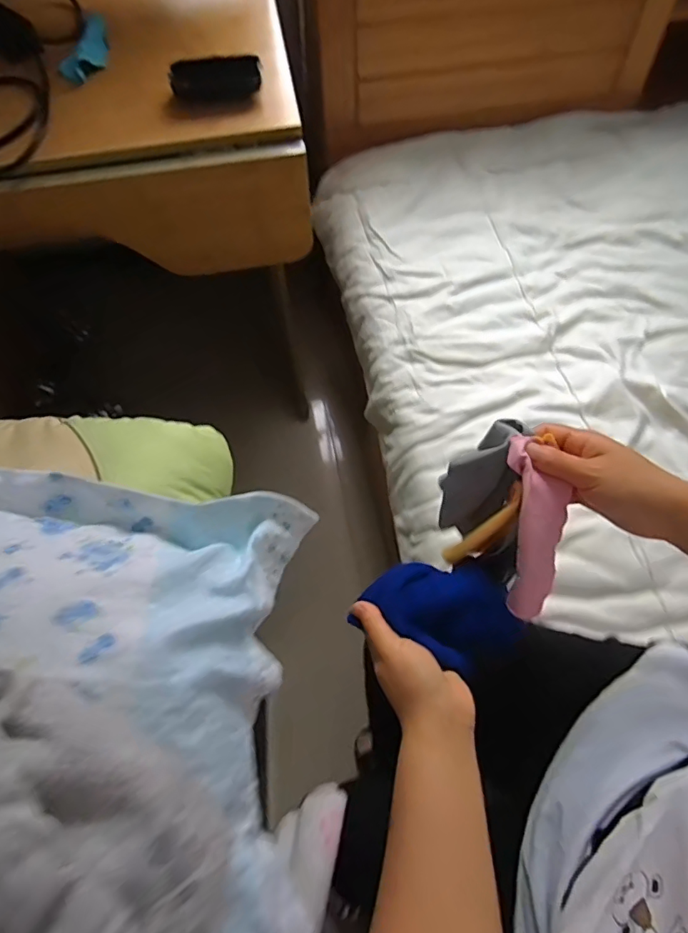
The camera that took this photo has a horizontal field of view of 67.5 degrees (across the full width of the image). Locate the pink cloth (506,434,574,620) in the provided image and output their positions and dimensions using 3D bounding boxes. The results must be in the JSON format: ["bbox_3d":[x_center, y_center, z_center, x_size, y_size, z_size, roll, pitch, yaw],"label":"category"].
[{"bbox_3d":[0.160,0.054,0.420,0.044,0.025,0.154,-5,105,-2],"label":"pink cloth"}]

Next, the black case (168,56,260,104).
[{"bbox_3d":[-0.157,-0.477,0.635,0.109,0.030,0.035,-5,67,-2],"label":"black case"}]

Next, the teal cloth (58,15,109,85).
[{"bbox_3d":[-0.331,-0.548,0.675,0.048,0.019,0.120,12,68,5],"label":"teal cloth"}]

